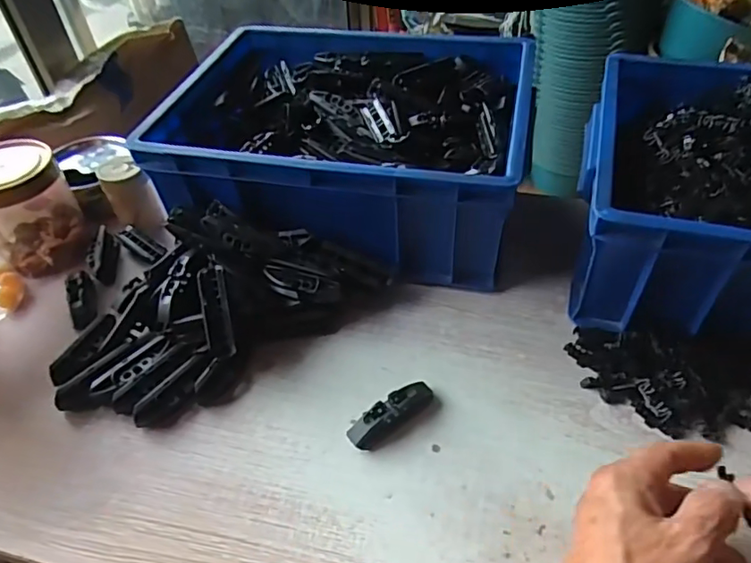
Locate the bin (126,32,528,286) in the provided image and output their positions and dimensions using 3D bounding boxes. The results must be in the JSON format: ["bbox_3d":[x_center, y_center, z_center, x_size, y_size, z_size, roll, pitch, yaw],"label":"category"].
[{"bbox_3d":[-0.022,-0.141,0.572,0.333,0.126,0.261,8,47,11],"label":"bin"}]

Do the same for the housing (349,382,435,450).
[{"bbox_3d":[0.013,0.100,0.412,0.071,0.018,0.021,-33,53,-25],"label":"housing"}]

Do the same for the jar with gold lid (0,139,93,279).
[{"bbox_3d":[-0.348,-0.075,0.546,0.082,0.106,0.094,-36,54,-27],"label":"jar with gold lid"}]

